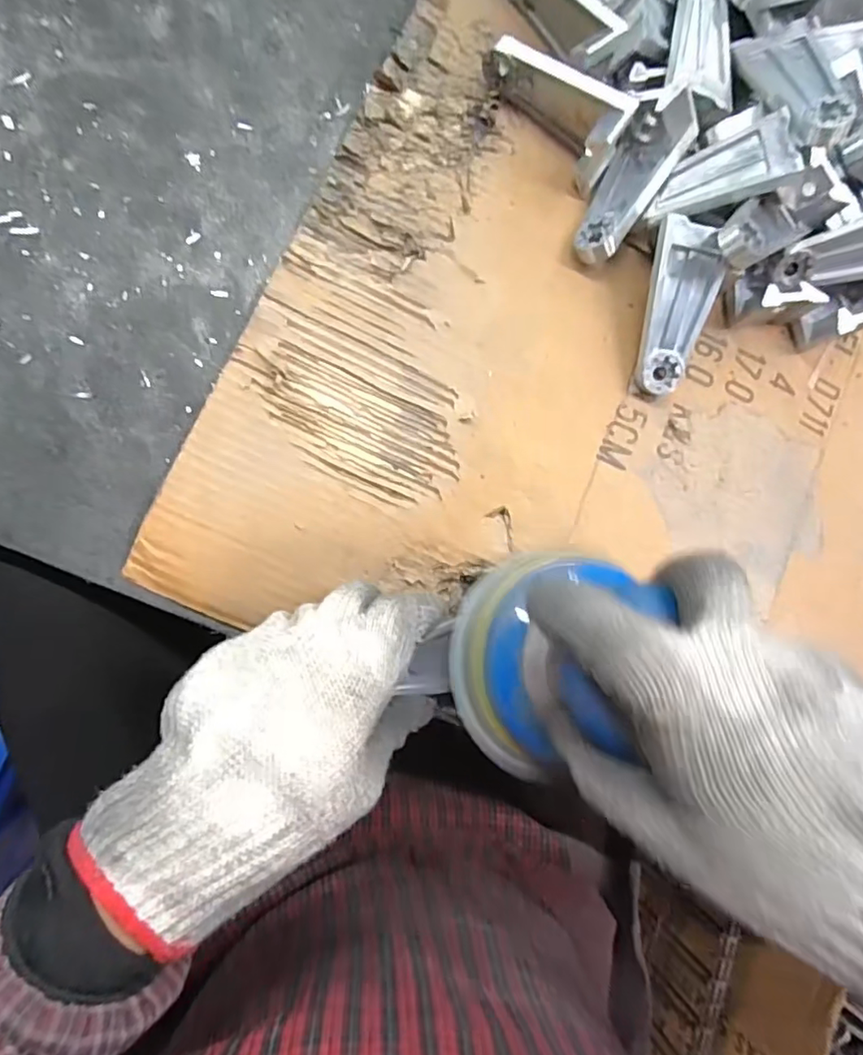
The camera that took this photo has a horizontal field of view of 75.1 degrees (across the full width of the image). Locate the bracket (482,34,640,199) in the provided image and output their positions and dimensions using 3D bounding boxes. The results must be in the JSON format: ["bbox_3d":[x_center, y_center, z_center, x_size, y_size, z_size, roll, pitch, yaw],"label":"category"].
[{"bbox_3d":[0.070,-0.245,0.328,0.092,0.038,0.027,42,81,9],"label":"bracket"}]

